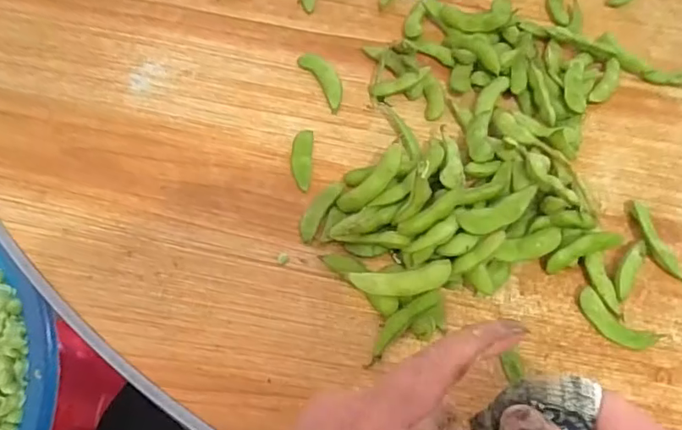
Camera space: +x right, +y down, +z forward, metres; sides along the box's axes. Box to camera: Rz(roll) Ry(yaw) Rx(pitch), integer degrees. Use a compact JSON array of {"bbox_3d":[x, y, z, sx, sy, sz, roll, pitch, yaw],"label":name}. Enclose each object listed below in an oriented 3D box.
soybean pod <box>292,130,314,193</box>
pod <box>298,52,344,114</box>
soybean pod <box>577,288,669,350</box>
[{"bbox_3d":[-0.025,-0.035,0.346,0.013,0.006,0.043,3,60,-3],"label":"soybean pod"},{"bbox_3d":[-0.012,-0.096,0.382,0.016,0.008,0.053,-23,65,-17],"label":"pod"},{"bbox_3d":[0.153,0.060,0.305,0.046,0.008,0.018,36,64,15],"label":"soybean pod"}]

